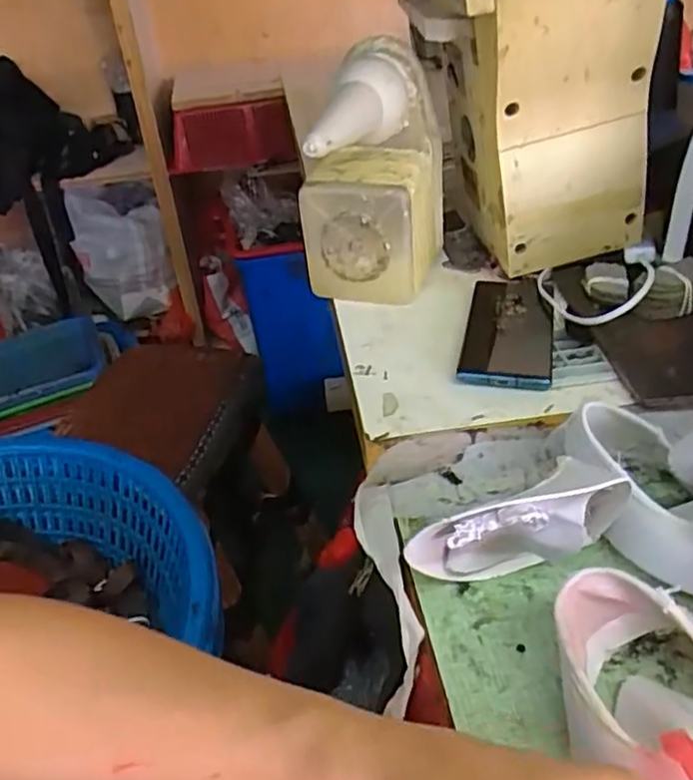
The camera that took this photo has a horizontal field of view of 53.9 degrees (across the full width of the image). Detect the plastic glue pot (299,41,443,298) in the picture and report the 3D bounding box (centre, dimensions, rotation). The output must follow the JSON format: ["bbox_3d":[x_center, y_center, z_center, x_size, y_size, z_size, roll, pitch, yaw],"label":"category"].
[{"bbox_3d":[0.020,-0.171,0.605,0.121,0.200,0.193,1,37,9],"label":"plastic glue pot"}]

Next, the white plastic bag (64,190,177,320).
[{"bbox_3d":[-0.565,-0.352,1.718,0.217,0.280,0.133,-14,37,-11],"label":"white plastic bag"}]

